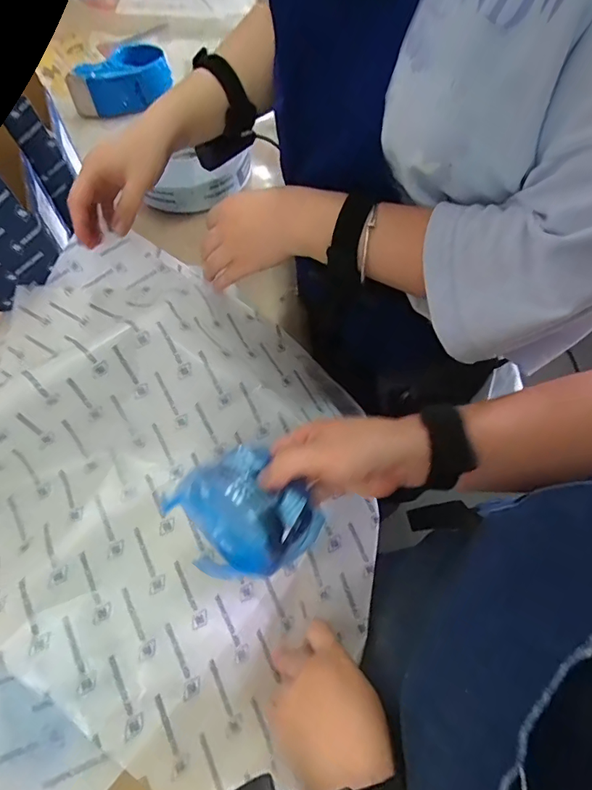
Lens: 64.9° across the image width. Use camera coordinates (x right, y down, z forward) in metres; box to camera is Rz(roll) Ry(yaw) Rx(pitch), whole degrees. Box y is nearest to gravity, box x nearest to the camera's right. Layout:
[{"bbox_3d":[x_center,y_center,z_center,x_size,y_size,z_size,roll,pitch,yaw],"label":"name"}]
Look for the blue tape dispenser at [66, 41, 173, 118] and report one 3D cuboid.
[{"bbox_3d":[-0.269,-0.487,0.719,0.154,0.058,0.061,-33,68,-15],"label":"blue tape dispenser"}]

